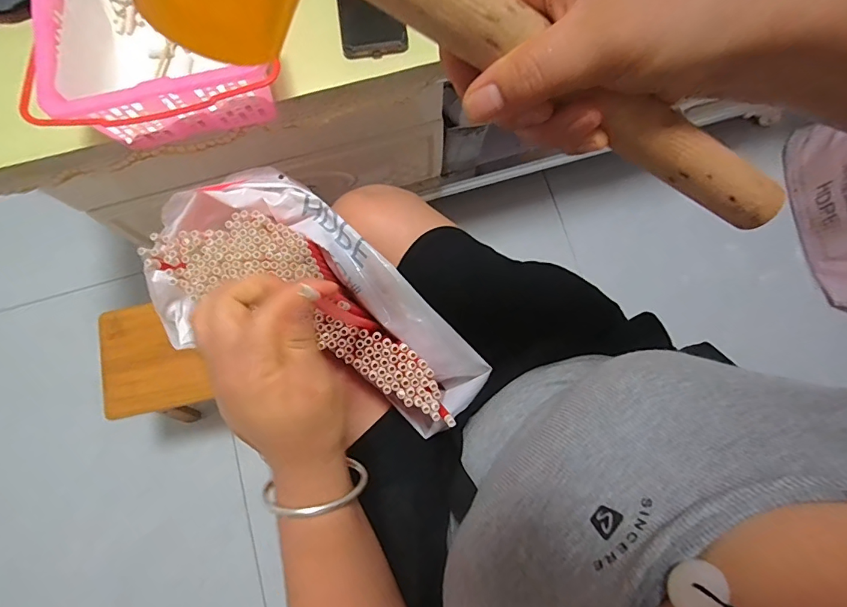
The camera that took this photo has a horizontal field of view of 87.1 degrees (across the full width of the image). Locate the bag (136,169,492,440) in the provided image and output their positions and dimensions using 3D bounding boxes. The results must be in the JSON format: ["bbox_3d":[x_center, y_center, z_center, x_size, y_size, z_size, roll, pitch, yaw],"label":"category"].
[{"bbox_3d":[-0.116,-0.004,0.468,0.375,0.102,0.184,34,81,6],"label":"bag"}]

